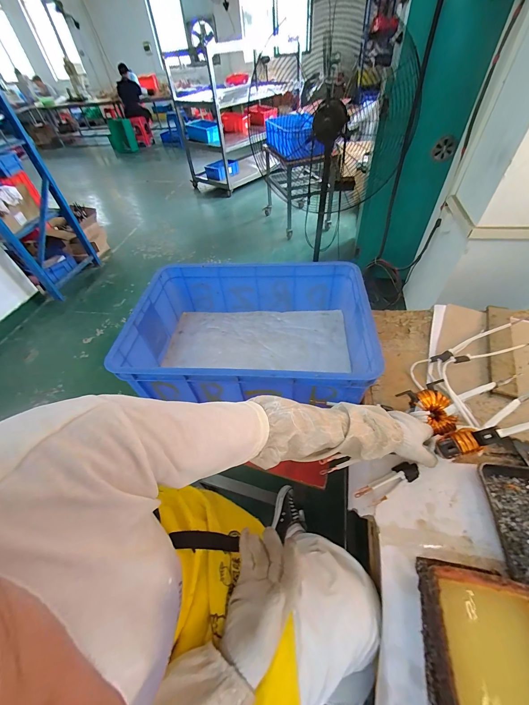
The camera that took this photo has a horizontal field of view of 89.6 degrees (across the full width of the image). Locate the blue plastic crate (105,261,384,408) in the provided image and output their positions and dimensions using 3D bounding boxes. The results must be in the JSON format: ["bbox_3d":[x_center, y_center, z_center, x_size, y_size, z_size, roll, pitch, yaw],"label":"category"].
[{"bbox_3d":[-0.038,-0.051,0.745,0.595,0.189,0.407,1,50,6],"label":"blue plastic crate"}]

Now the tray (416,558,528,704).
[{"bbox_3d":[0.275,0.398,0.319,0.135,0.067,0.215,6,51,10],"label":"tray"}]

